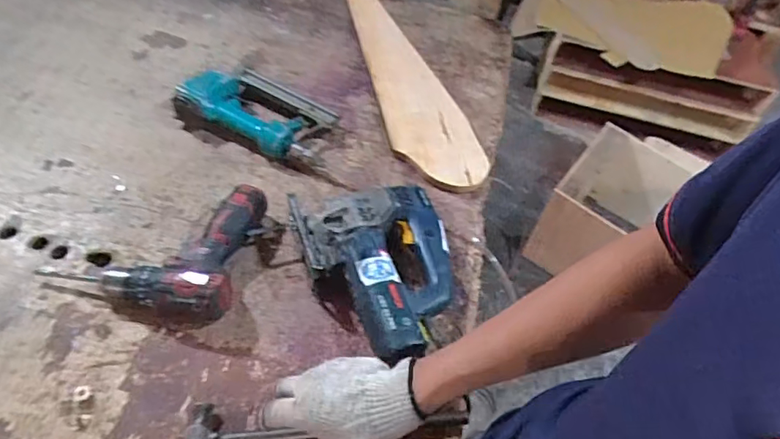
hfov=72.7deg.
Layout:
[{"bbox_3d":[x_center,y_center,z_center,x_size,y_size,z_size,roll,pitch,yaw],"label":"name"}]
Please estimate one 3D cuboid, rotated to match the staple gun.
[{"bbox_3d":[-0.217,-0.186,0.886,0.238,0.064,0.157,29,51,14],"label":"staple gun"}]

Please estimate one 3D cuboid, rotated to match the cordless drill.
[{"bbox_3d":[-0.302,0.023,0.705,0.243,0.055,0.206,14,49,2],"label":"cordless drill"}]

